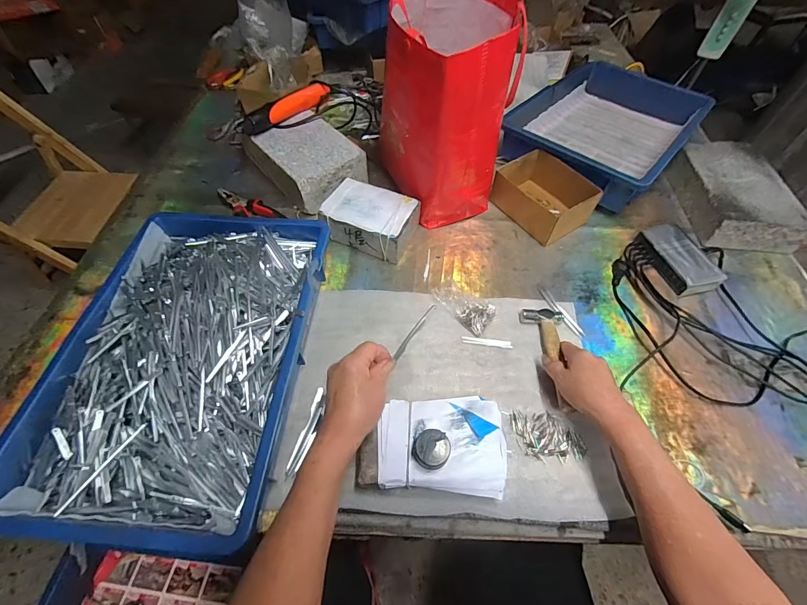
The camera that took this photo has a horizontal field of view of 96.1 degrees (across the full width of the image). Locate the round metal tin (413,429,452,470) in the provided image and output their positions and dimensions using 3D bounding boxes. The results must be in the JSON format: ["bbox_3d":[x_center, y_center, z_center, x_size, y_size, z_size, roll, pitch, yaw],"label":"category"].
[{"bbox_3d":[0.032,0.163,0.403,0.039,0.021,0.038,0,56,-1],"label":"round metal tin"}]

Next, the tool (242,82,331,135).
[{"bbox_3d":[-0.231,-0.380,0.704,0.044,0.037,0.192,37,63,22],"label":"tool"}]

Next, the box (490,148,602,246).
[{"bbox_3d":[0.253,-0.195,0.662,0.118,0.071,0.160,-33,62,-21],"label":"box"}]

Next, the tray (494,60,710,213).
[{"bbox_3d":[0.429,-0.376,0.774,0.296,0.075,0.425,37,63,22],"label":"tray"}]

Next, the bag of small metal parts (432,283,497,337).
[{"bbox_3d":[0.093,0.000,0.554,0.093,0.029,0.056,33,61,20],"label":"bag of small metal parts"}]

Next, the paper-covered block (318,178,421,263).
[{"bbox_3d":[-0.056,-0.145,0.634,0.149,0.066,0.108,19,58,12],"label":"paper-covered block"}]

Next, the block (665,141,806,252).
[{"bbox_3d":[0.613,-0.205,0.680,0.146,0.060,0.240,3,56,1],"label":"block"}]

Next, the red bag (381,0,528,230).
[{"bbox_3d":[0.065,-0.320,0.607,0.195,0.287,0.278,6,56,3],"label":"red bag"}]

